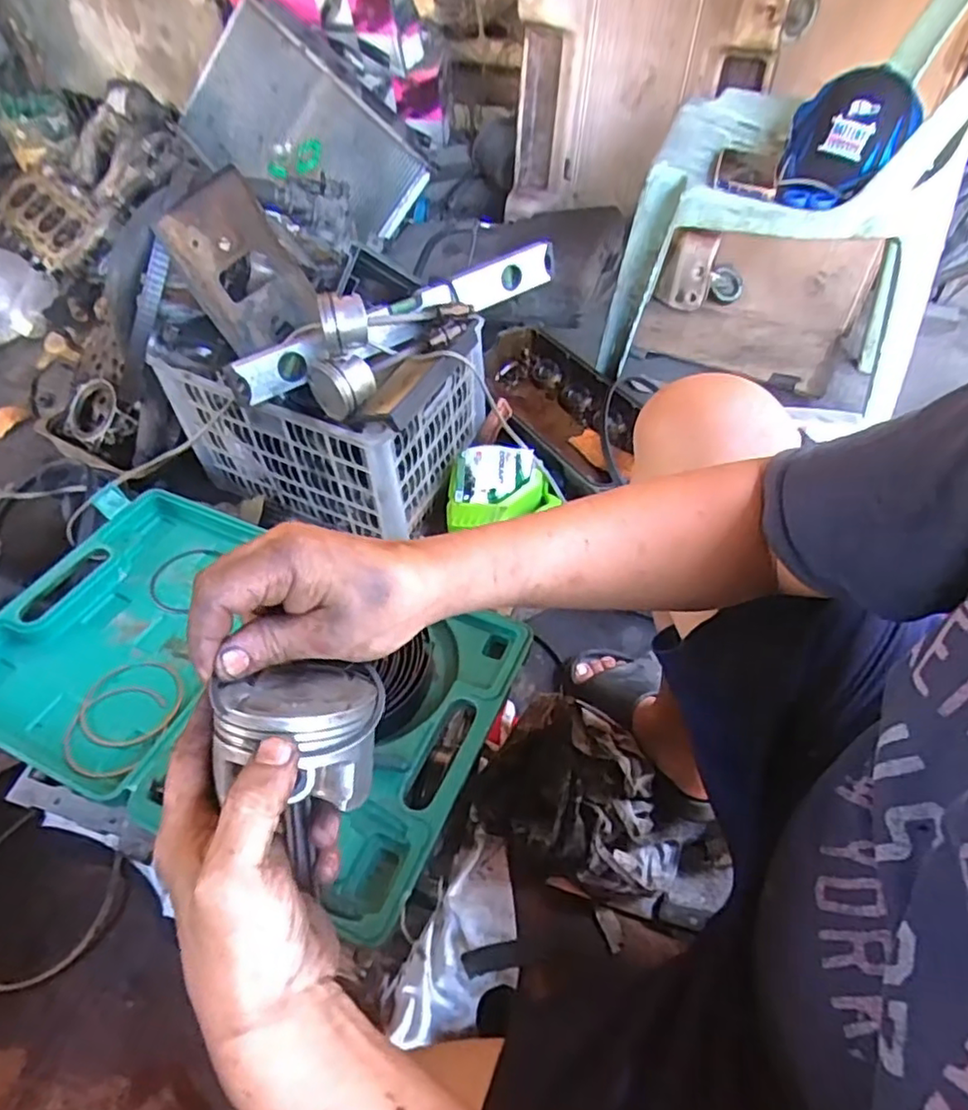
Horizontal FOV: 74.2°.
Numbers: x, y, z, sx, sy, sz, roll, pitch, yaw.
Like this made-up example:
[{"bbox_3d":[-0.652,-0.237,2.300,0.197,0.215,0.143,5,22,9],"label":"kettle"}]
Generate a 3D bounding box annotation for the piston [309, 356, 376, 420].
[{"bbox_3d":[-0.178,-0.217,0.808,0.077,0.070,0.058,33,61,22],"label":"piston"}]

